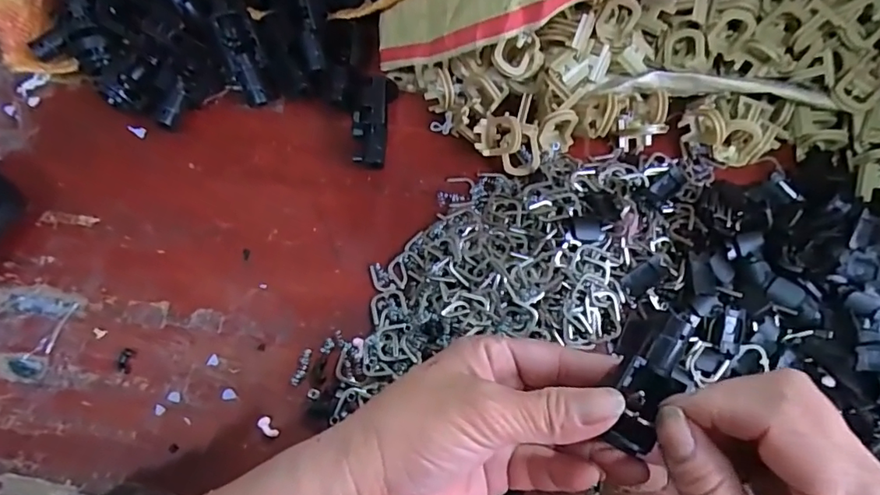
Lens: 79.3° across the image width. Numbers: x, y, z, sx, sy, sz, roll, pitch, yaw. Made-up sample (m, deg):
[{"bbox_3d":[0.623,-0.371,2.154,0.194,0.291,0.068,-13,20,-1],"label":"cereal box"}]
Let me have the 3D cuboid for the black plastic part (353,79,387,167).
[{"bbox_3d":[-0.040,-0.071,0.303,0.019,0.017,0.051,2,71,-1],"label":"black plastic part"}]

